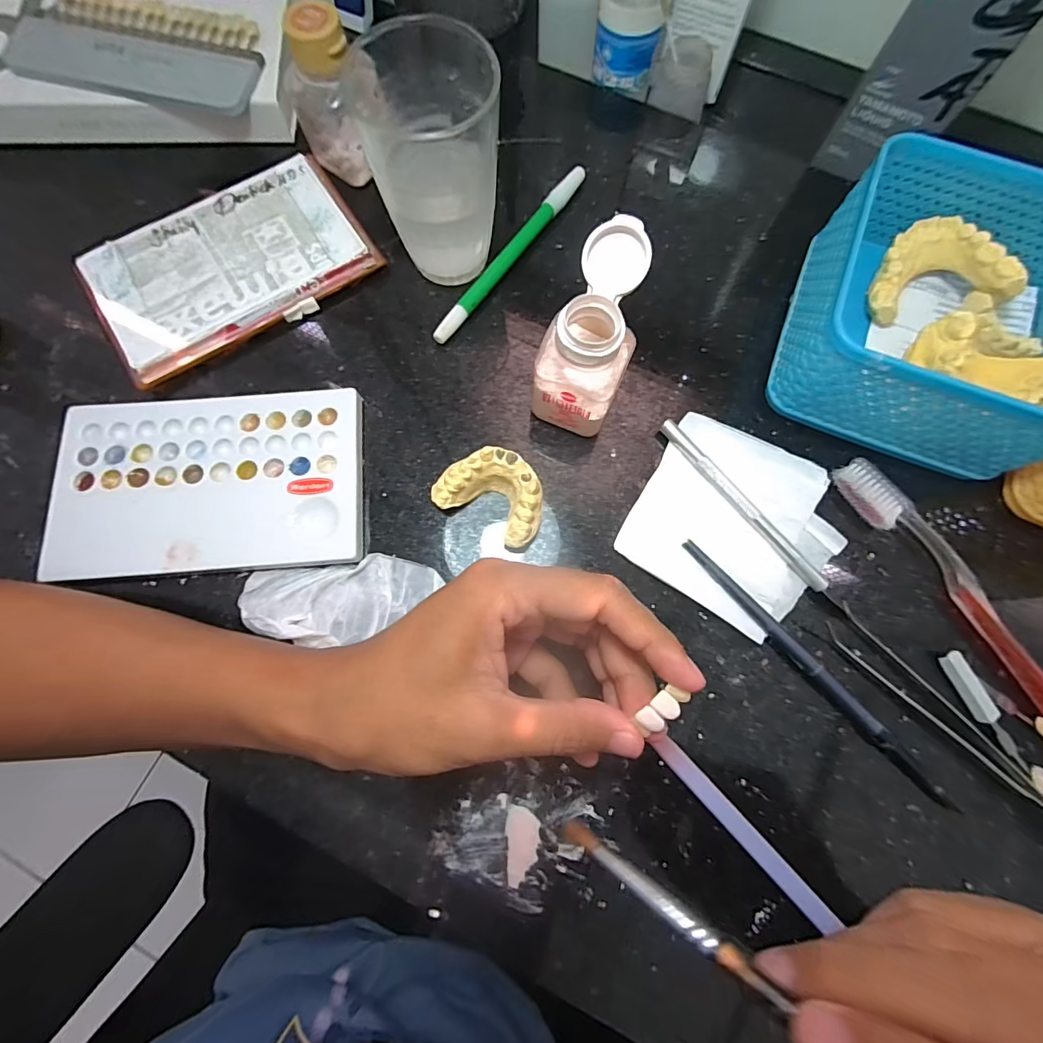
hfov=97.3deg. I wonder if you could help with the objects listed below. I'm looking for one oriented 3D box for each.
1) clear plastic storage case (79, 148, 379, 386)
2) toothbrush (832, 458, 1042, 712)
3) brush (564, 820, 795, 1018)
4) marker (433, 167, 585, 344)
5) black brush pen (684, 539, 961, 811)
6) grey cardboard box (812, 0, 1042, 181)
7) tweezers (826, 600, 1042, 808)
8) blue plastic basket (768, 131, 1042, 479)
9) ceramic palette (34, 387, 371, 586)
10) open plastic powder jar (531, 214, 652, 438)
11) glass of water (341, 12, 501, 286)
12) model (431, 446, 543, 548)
[{"bbox_3d":[-0.168,-0.150,0.268,0.151,0.014,0.089,-33,79,-8],"label":"clear plastic storage case"},{"bbox_3d":[0.226,0.044,0.226,0.018,0.011,0.185,-34,80,-8],"label":"toothbrush"},{"bbox_3d":[0.085,0.128,0.098,0.187,0.004,0.007,19,74,39],"label":"brush"},{"bbox_3d":[-0.006,-0.161,0.276,0.011,0.011,0.144,35,79,7],"label":"marker"},{"bbox_3d":[0.139,0.070,0.221,0.008,0.008,0.160,-42,81,-10],"label":"black brush pen"},{"bbox_3d":[0.227,-0.255,0.244,0.055,0.121,0.053,34,78,7],"label":"grey cardboard box"},{"bbox_3d":[0.205,0.094,0.215,0.135,0.011,0.017,43,80,8],"label":"tweezers"},{"bbox_3d":[0.215,-0.104,0.235,0.128,0.065,0.129,22,77,4],"label":"blue plastic basket"},{"bbox_3d":[-0.161,-0.021,0.241,0.154,0.011,0.094,-4,77,-2],"label":"ceramic palette"},{"bbox_3d":[0.035,-0.088,0.225,0.040,0.077,0.065,23,77,4],"label":"open plastic powder jar"},{"bbox_3d":[-0.044,-0.178,0.235,0.066,0.093,0.057,-6,77,-2],"label":"glass of water"},{"bbox_3d":[-0.013,-0.015,0.234,0.054,0.025,0.038,30,78,6],"label":"model"}]

